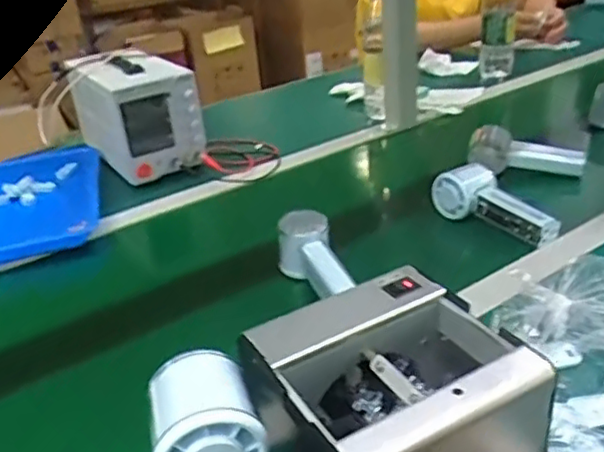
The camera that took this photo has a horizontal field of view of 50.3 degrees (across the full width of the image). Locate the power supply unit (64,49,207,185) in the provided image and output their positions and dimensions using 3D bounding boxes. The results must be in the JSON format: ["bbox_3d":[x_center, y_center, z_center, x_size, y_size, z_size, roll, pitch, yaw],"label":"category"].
[{"bbox_3d":[-0.259,-0.177,0.992,0.122,0.144,0.232,-23,32,-31],"label":"power supply unit"}]

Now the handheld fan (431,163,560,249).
[{"bbox_3d":[0.229,-0.028,0.757,0.062,0.052,0.150,-24,32,-32],"label":"handheld fan"}]

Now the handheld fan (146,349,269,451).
[{"bbox_3d":[-0.047,0.145,0.361,0.055,0.145,0.059,-13,28,-13],"label":"handheld fan"}]

